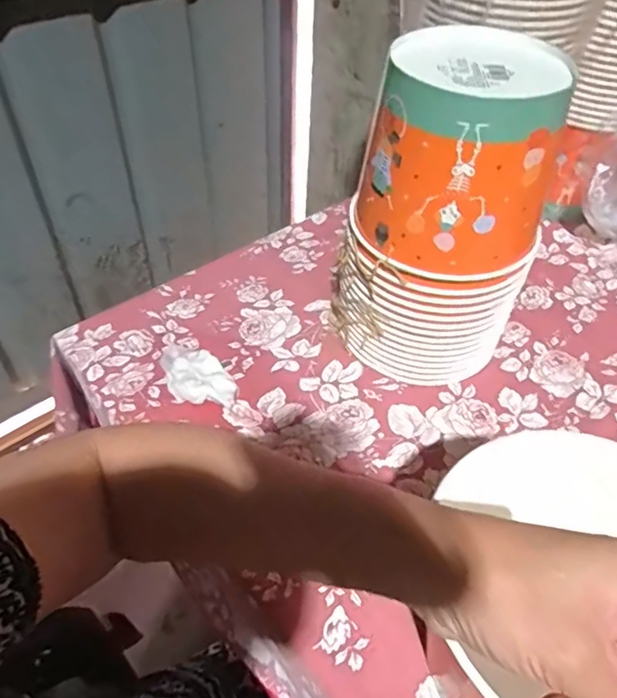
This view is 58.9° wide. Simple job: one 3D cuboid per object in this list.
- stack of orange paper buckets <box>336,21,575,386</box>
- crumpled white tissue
[{"bbox_3d":[0.121,-0.104,0.473,0.146,0.262,0.138,20,49,16],"label":"stack of orange paper buckets"},{"bbox_3d":[-0.106,0.020,0.509,0.054,0.026,0.094,-22,51,-21],"label":"crumpled white tissue"}]

